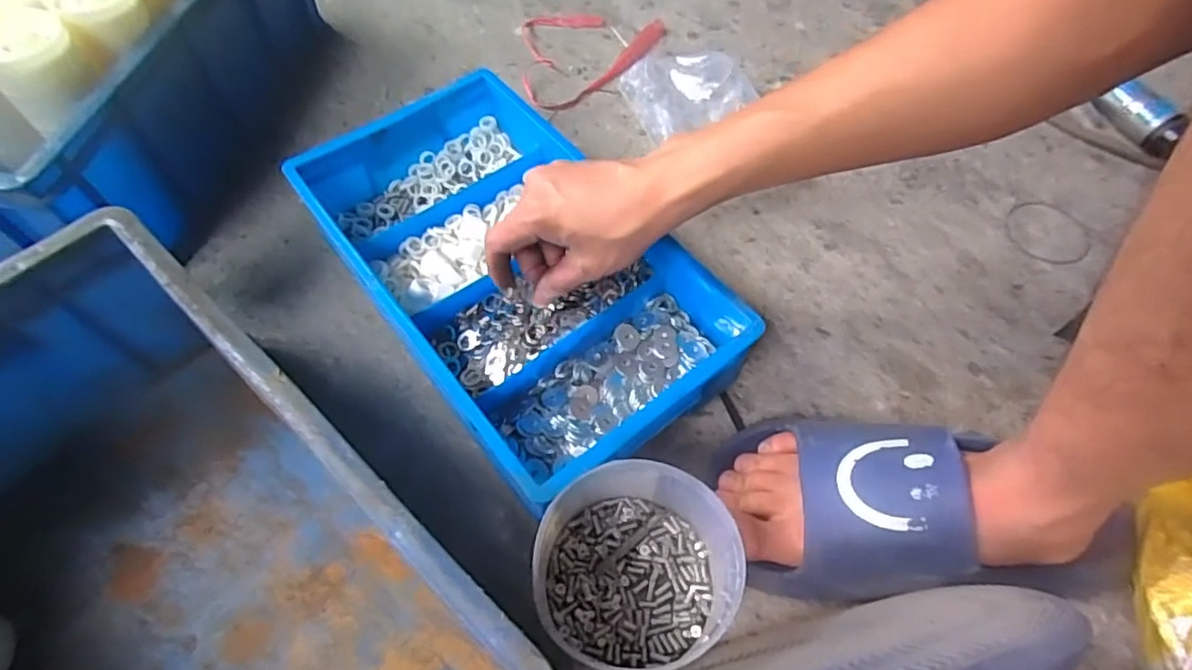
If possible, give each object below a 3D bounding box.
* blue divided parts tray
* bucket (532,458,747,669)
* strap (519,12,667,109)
[{"bbox_3d":[-0.066,-0.047,0.494,0.192,0.088,0.336,-34,66,-19],"label":"blue divided parts tray"},{"bbox_3d":[0.025,0.142,0.385,0.108,0.085,0.101,1,60,-1],"label":"bucket"},{"bbox_3d":[-0.001,-0.309,0.696,0.160,0.010,0.160,-1,60,-2],"label":"strap"}]

